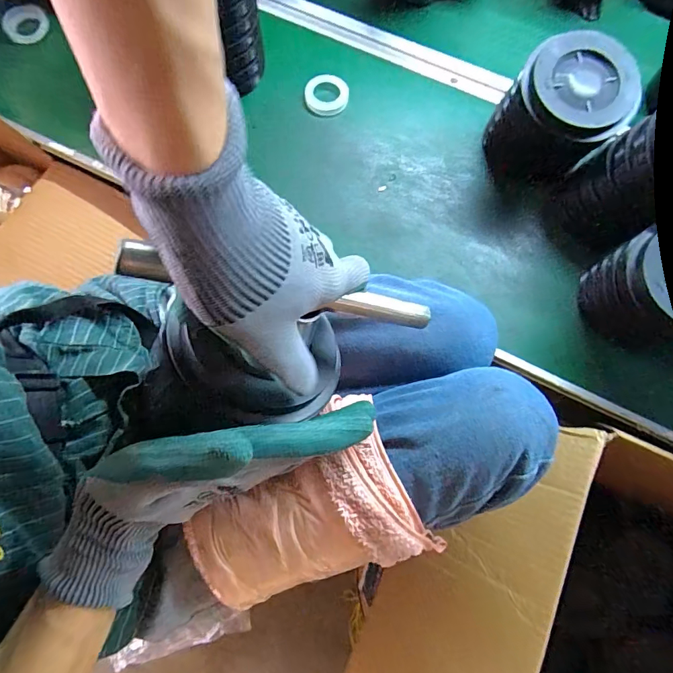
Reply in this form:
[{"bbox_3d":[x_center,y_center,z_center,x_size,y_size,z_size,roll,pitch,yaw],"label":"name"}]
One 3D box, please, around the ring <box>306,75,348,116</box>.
[{"bbox_3d":[-0.013,-0.328,0.569,0.057,0.010,0.060,0,74,-1],"label":"ring"}]

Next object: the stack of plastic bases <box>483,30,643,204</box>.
[{"bbox_3d":[0.253,-0.249,0.492,0.115,0.129,0.112,-4,74,-2],"label":"stack of plastic bases"}]

